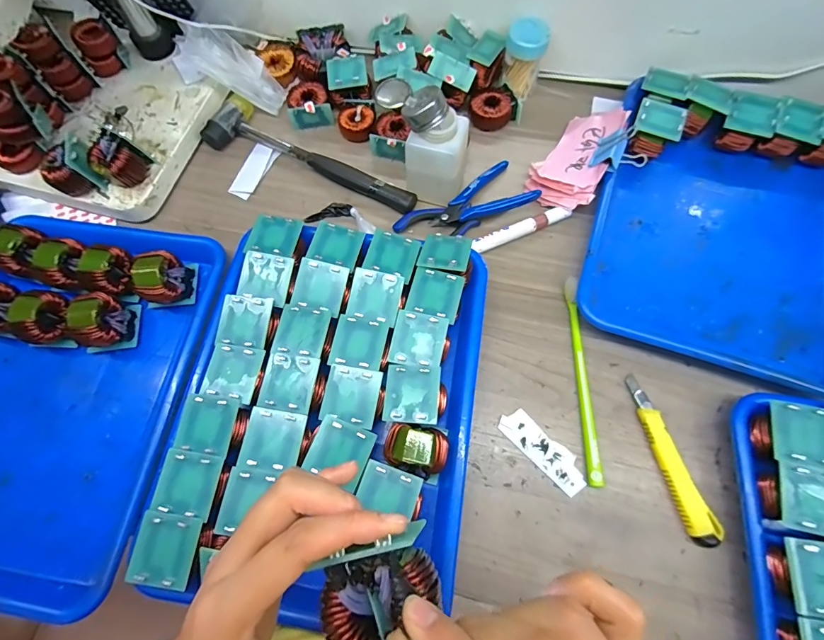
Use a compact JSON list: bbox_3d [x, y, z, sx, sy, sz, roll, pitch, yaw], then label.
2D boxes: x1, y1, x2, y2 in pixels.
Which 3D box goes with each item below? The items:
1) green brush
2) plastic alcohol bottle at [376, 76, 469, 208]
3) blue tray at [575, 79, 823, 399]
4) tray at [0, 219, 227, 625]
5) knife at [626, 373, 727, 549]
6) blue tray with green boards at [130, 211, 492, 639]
[{"bbox_3d":[0.154,0.050,0.370,0.010,0.013,0.187,0,69,2],"label":"green brush"},{"bbox_3d":[0.009,-0.177,0.406,0.092,0.095,0.068,11,70,6],"label":"plastic alcohol bottle"},{"bbox_3d":[0.311,-0.082,0.407,0.247,0.034,0.280,19,71,9],"label":"blue tray"},{"bbox_3d":[-0.329,0.061,0.374,0.248,0.040,0.326,8,70,5],"label":"tray"},{"bbox_3d":[0.215,0.115,0.344,0.022,0.013,0.137,-17,70,-4],"label":"knife"},{"bbox_3d":[-0.066,0.063,0.351,0.240,0.047,0.309,8,70,5],"label":"blue tray with green boards"}]

